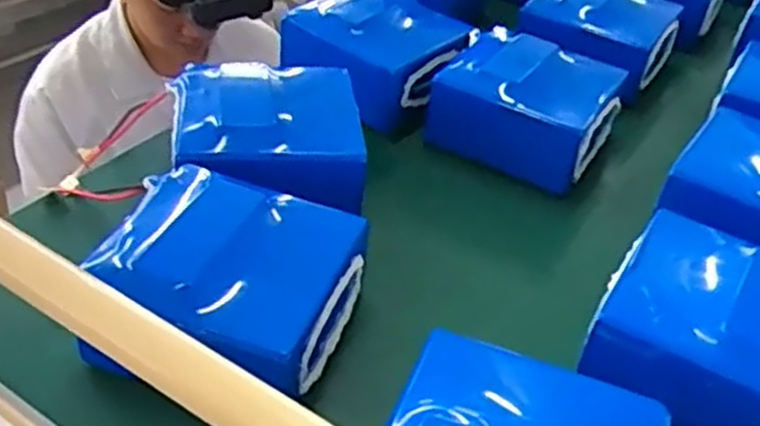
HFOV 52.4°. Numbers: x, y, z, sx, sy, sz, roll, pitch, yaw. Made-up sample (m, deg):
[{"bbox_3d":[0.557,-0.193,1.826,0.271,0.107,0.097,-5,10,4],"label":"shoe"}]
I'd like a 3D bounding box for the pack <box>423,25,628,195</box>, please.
[{"bbox_3d":[0.135,-0.101,0.726,0.149,0.078,0.130,27,43,22],"label":"pack"}]

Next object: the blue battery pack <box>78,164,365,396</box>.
[{"bbox_3d":[-0.103,0.046,0.503,0.154,0.078,0.143,16,40,11],"label":"blue battery pack"}]

